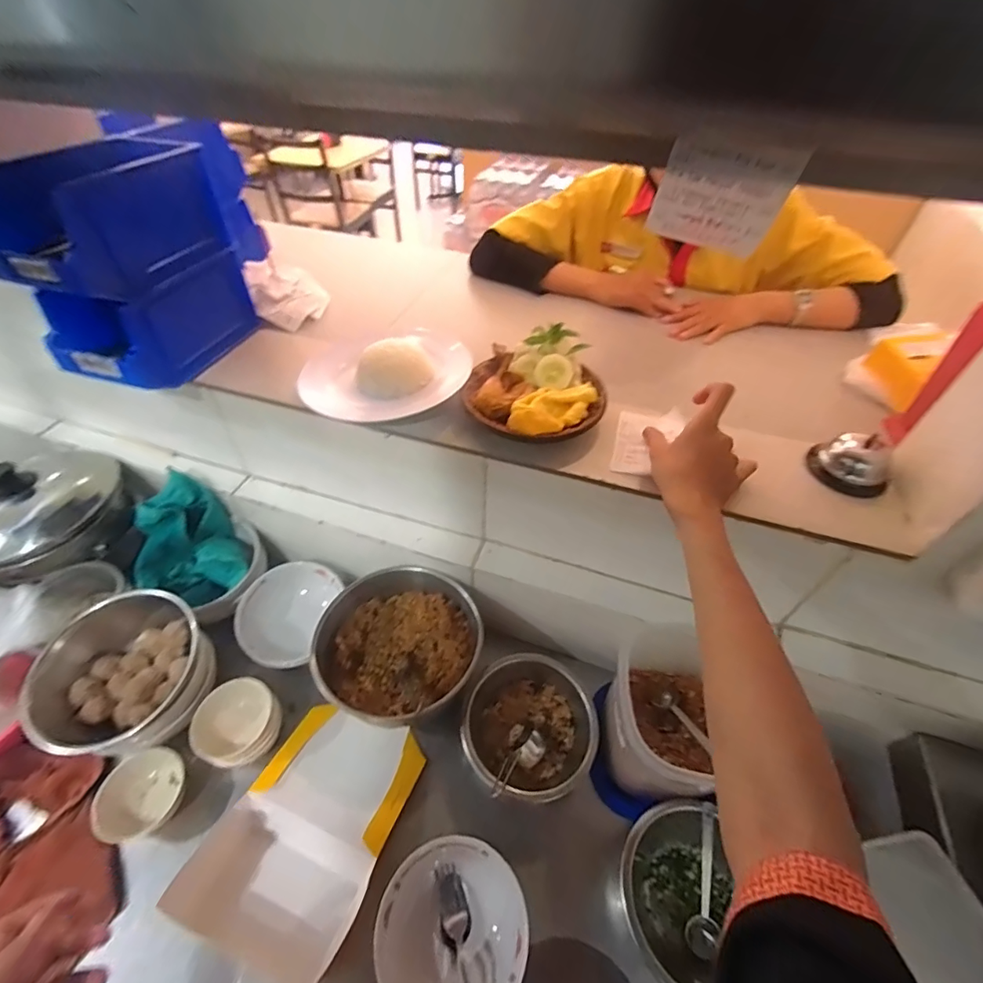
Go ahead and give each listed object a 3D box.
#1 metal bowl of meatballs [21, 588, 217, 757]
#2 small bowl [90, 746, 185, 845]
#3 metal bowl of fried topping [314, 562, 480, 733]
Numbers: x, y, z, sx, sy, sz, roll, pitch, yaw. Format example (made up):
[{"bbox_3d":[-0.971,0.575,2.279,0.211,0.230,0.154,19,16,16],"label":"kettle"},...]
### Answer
[{"bbox_3d":[-0.483,0.241,0.622,0.189,0.099,0.188,1,48,-1],"label":"metal bowl of meatballs"},{"bbox_3d":[-0.440,0.380,0.586,0.090,0.041,0.092,1,48,-1],"label":"small bowl"},{"bbox_3d":[-0.124,0.218,0.658,0.214,0.106,0.210,1,48,-1],"label":"metal bowl of fried topping"}]

